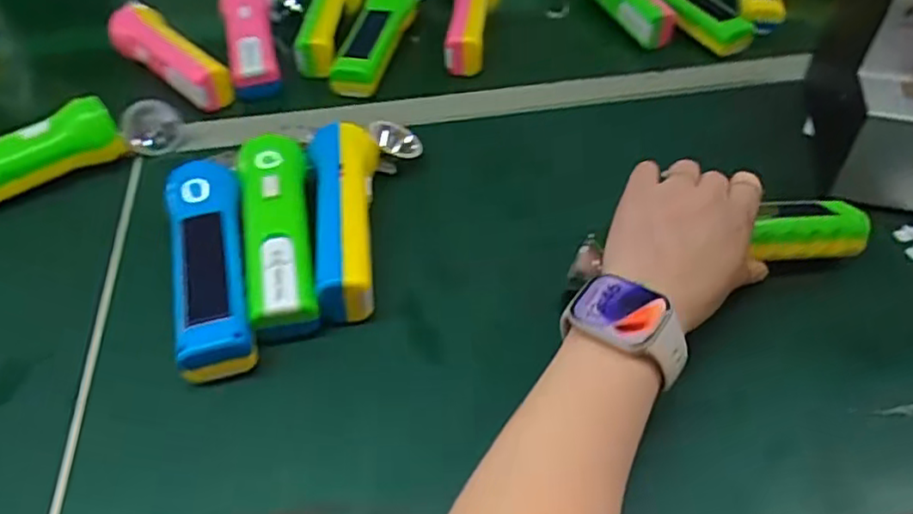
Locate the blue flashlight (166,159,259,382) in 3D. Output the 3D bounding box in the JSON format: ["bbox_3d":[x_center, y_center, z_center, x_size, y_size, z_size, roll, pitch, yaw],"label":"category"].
[{"bbox_3d":[-0.159,0.001,0.416,0.044,0.031,0.154,-12,58,-11],"label":"blue flashlight"}]

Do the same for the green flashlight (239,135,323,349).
[{"bbox_3d":[-0.121,-0.021,0.438,0.044,0.035,0.156,-9,59,-8],"label":"green flashlight"}]

